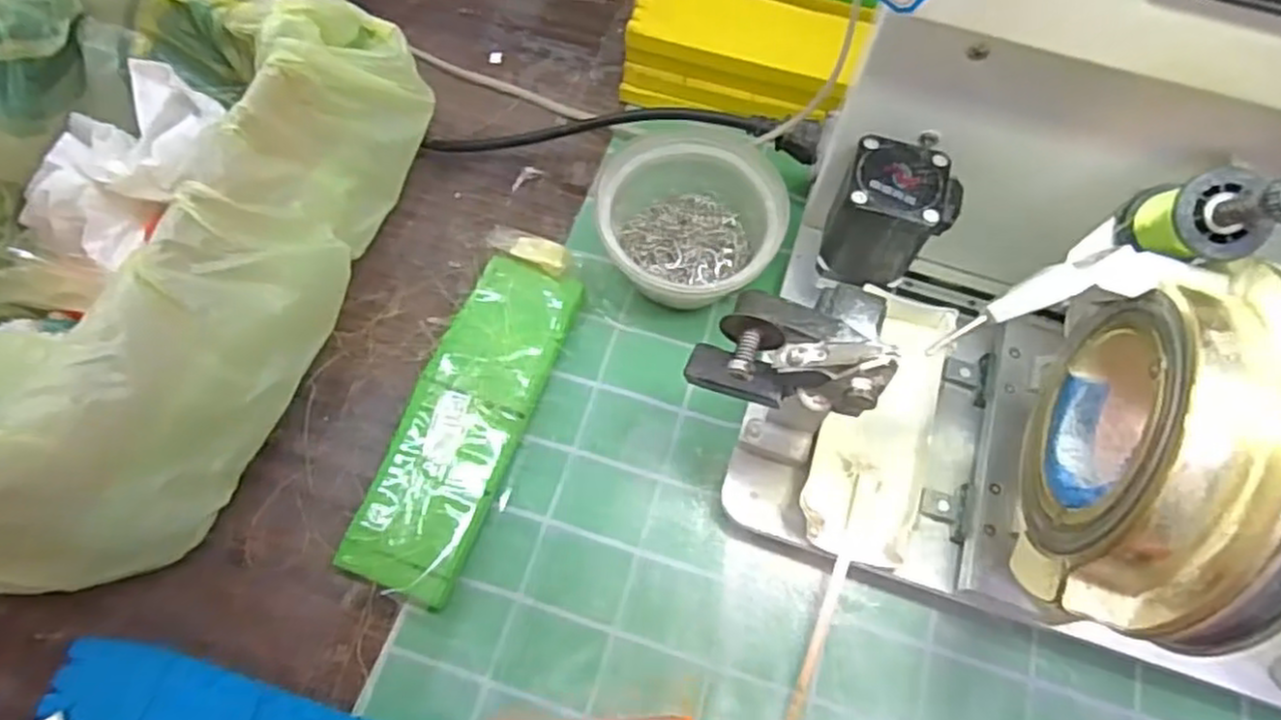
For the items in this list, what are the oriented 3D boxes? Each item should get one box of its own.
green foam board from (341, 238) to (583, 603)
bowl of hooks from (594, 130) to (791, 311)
[{"bbox_3d":[-0.084,0.023,0.379,0.056,0.017,0.188,19,67,6],"label":"green foam board"},{"bbox_3d":[0.025,-0.075,0.411,0.098,0.054,0.101,1,66,-2],"label":"bowl of hooks"}]

